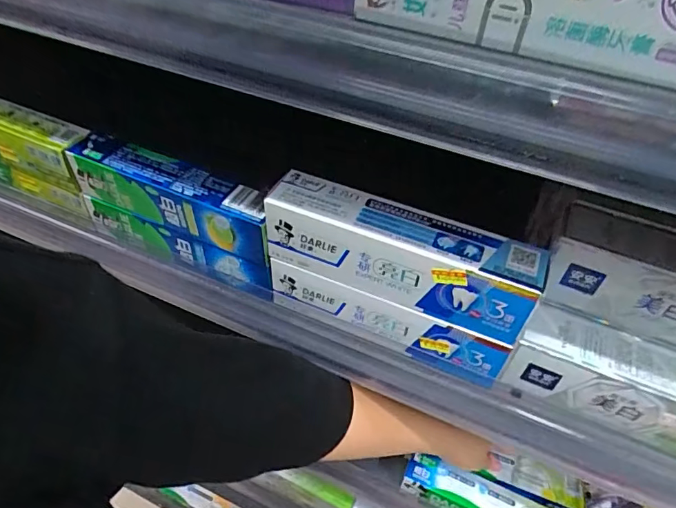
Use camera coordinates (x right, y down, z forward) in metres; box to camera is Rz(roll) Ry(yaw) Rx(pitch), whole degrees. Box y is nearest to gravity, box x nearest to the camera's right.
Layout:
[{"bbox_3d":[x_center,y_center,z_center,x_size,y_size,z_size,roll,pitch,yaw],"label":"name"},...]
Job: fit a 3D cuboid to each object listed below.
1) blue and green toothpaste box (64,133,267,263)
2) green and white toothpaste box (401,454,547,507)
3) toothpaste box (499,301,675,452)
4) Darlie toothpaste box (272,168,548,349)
[{"bbox_3d":[-0.133,-0.047,0.386,0.183,0.045,0.031,20,50,15],"label":"blue and green toothpaste box"},{"bbox_3d":[0.172,0.283,0.531,0.196,0.029,0.043,20,50,15],"label":"green and white toothpaste box"},{"bbox_3d":[0.209,0.092,0.321,0.173,0.050,0.045,21,51,15],"label":"toothpaste box"},{"bbox_3d":[0.040,0.000,0.328,0.181,0.057,0.038,19,50,14],"label":"Darlie toothpaste box"}]

